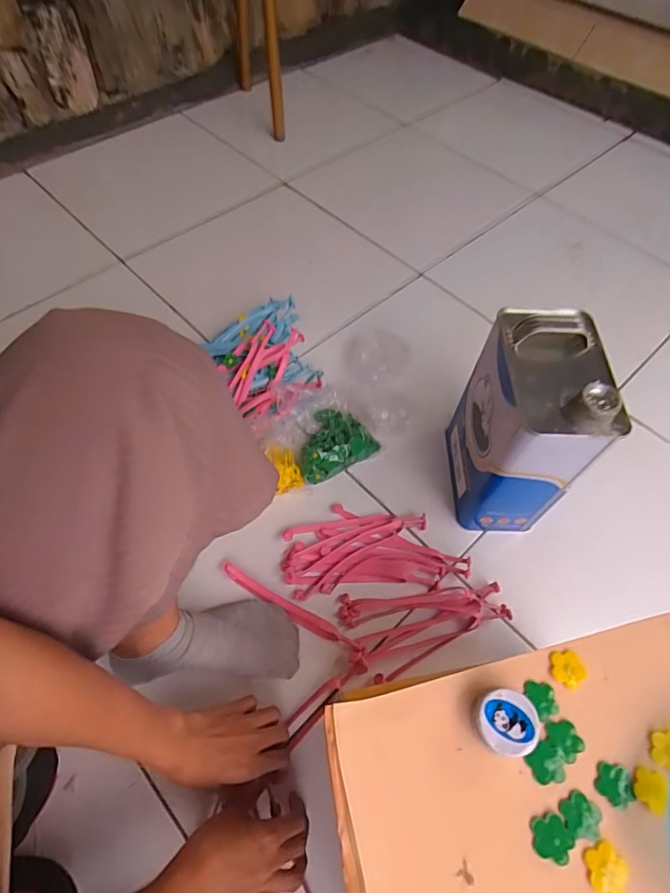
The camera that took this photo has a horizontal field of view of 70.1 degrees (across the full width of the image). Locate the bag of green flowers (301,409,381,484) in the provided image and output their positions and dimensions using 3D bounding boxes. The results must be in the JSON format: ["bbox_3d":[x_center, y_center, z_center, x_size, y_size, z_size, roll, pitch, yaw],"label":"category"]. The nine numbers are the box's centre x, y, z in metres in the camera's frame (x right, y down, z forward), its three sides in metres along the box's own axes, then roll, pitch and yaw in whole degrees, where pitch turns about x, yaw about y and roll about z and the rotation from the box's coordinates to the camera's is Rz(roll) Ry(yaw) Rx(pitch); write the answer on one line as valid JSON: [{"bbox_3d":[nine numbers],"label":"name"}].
[{"bbox_3d":[-0.004,-0.004,0.685,0.120,0.052,0.084,-27,64,-17],"label":"bag of green flowers"}]

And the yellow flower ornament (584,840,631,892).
[{"bbox_3d":[0.156,0.243,0.273,0.024,0.004,0.023,1,59,-2],"label":"yellow flower ornament"}]

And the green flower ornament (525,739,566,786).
[{"bbox_3d":[0.133,0.199,0.300,0.023,0.004,0.022,1,59,-2],"label":"green flower ornament"}]

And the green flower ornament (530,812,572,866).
[{"bbox_3d":[0.127,0.229,0.281,0.023,0.004,0.024,1,59,-2],"label":"green flower ornament"}]

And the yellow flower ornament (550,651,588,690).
[{"bbox_3d":[0.160,0.153,0.327,0.021,0.006,0.023,-6,59,-6],"label":"yellow flower ornament"}]

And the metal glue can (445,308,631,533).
[{"bbox_3d":[0.226,-0.021,0.585,0.116,0.268,0.169,3,59,-1],"label":"metal glue can"}]

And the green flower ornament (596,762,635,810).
[{"bbox_3d":[0.175,0.212,0.298,0.022,0.004,0.023,1,59,-2],"label":"green flower ornament"}]

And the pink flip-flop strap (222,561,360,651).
[{"bbox_3d":[-0.058,0.195,0.581,0.191,0.014,0.019,27,62,13],"label":"pink flip-flop strap"}]

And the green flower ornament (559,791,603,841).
[{"bbox_3d":[0.149,0.222,0.286,0.022,0.004,0.024,1,59,-2],"label":"green flower ornament"}]

